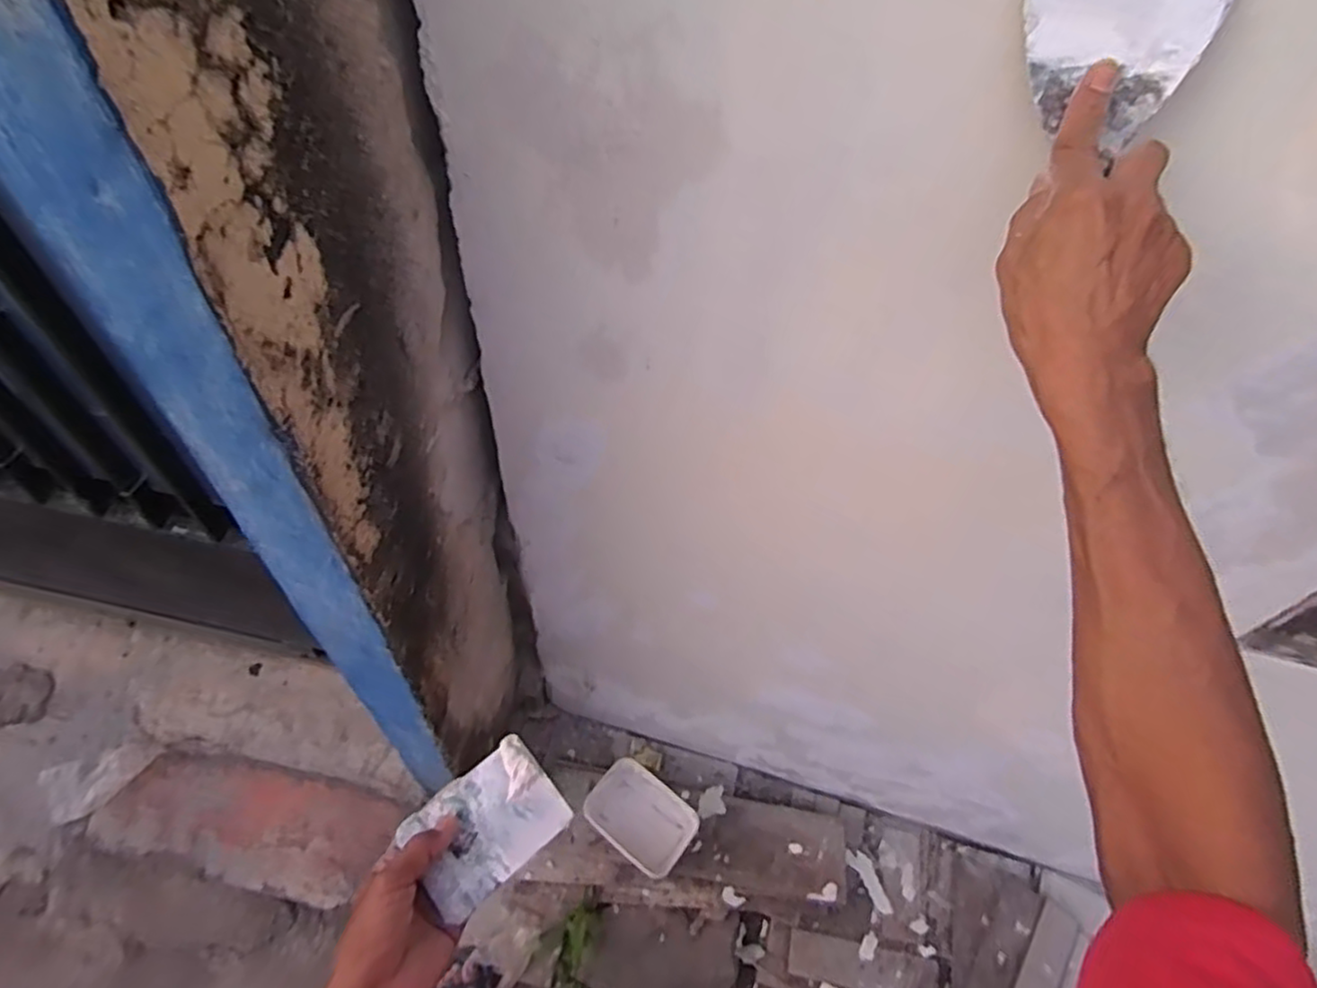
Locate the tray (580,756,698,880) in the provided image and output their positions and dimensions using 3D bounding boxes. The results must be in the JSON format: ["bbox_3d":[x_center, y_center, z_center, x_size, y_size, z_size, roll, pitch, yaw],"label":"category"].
[{"bbox_3d":[-0.036,0.628,1.310,0.200,0.090,0.133,35,59,19],"label":"tray"}]

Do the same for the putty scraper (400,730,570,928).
[{"bbox_3d":[-0.128,0.243,0.497,0.106,0.010,0.080,-35,64,-26],"label":"putty scraper"}]

